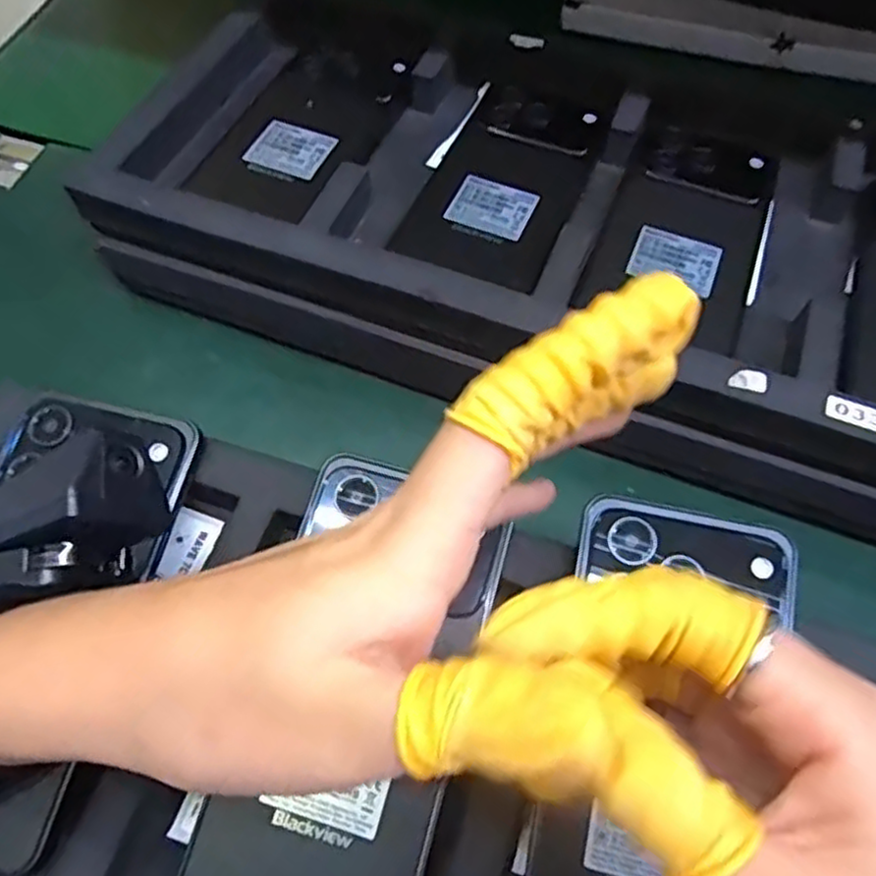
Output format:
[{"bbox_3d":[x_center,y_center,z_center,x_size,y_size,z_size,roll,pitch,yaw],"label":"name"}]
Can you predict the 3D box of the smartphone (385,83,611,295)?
[{"bbox_3d":[0.038,-0.139,0.373,0.073,0.008,0.138,22,65,10],"label":"smartphone"}]

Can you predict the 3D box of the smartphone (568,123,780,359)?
[{"bbox_3d":[0.125,-0.106,0.360,0.075,0.013,0.144,21,64,10],"label":"smartphone"}]

